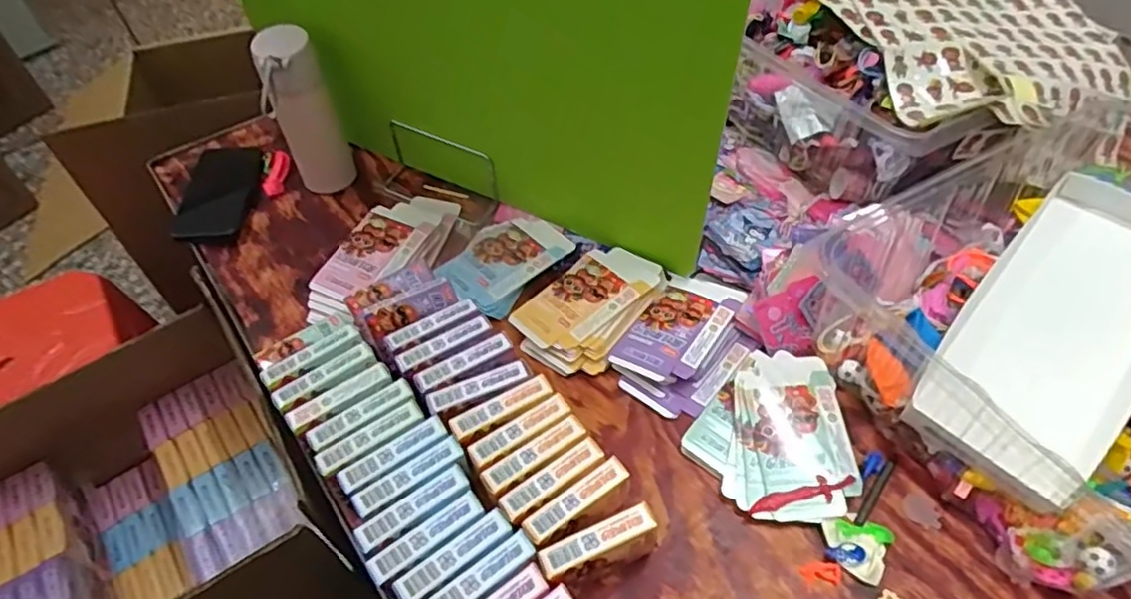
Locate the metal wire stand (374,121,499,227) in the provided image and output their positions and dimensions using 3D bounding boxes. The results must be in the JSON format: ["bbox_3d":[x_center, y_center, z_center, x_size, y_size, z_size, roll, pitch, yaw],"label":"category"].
[{"bbox_3d":[-0.158,-0.154,0.814,0.158,0.084,0.057,21,55,18],"label":"metal wire stand"}]

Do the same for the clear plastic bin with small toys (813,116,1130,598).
[{"bbox_3d":[0.490,0.019,0.621,0.434,0.137,0.370,-23,54,-16],"label":"clear plastic bin with small toys"}]

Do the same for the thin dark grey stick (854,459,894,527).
[{"bbox_3d":[0.272,0.169,0.583,0.010,0.011,0.075,32,58,22],"label":"thin dark grey stick"}]

